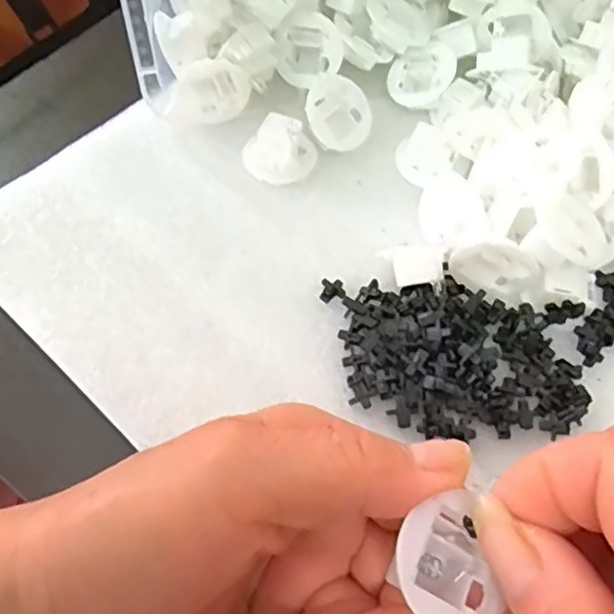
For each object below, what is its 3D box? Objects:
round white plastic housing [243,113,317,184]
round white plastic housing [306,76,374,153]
[{"bbox_3d":[-0.012,-0.070,0.289,0.032,0.017,0.024,-3,60,-3],"label":"round white plastic housing"},{"bbox_3d":[0.015,-0.087,0.293,0.032,0.007,0.032,-2,96,-21],"label":"round white plastic housing"}]

